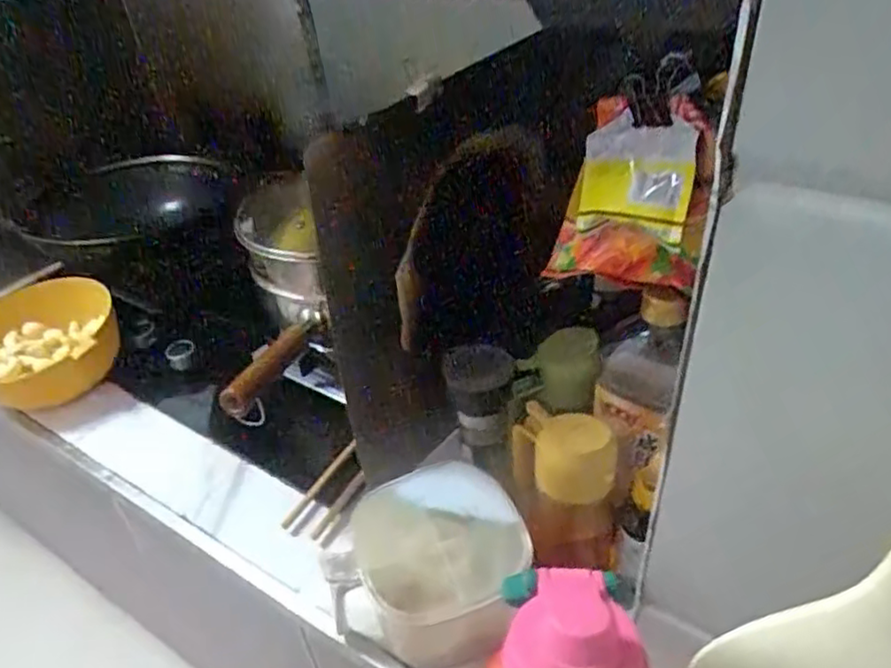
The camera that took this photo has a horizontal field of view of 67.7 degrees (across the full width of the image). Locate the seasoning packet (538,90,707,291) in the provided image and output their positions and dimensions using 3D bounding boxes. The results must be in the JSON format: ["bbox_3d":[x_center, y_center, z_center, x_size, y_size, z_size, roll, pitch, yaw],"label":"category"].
[{"bbox_3d":[0.128,-0.093,0.464,0.104,0.125,0.037,28,48,35],"label":"seasoning packet"}]

